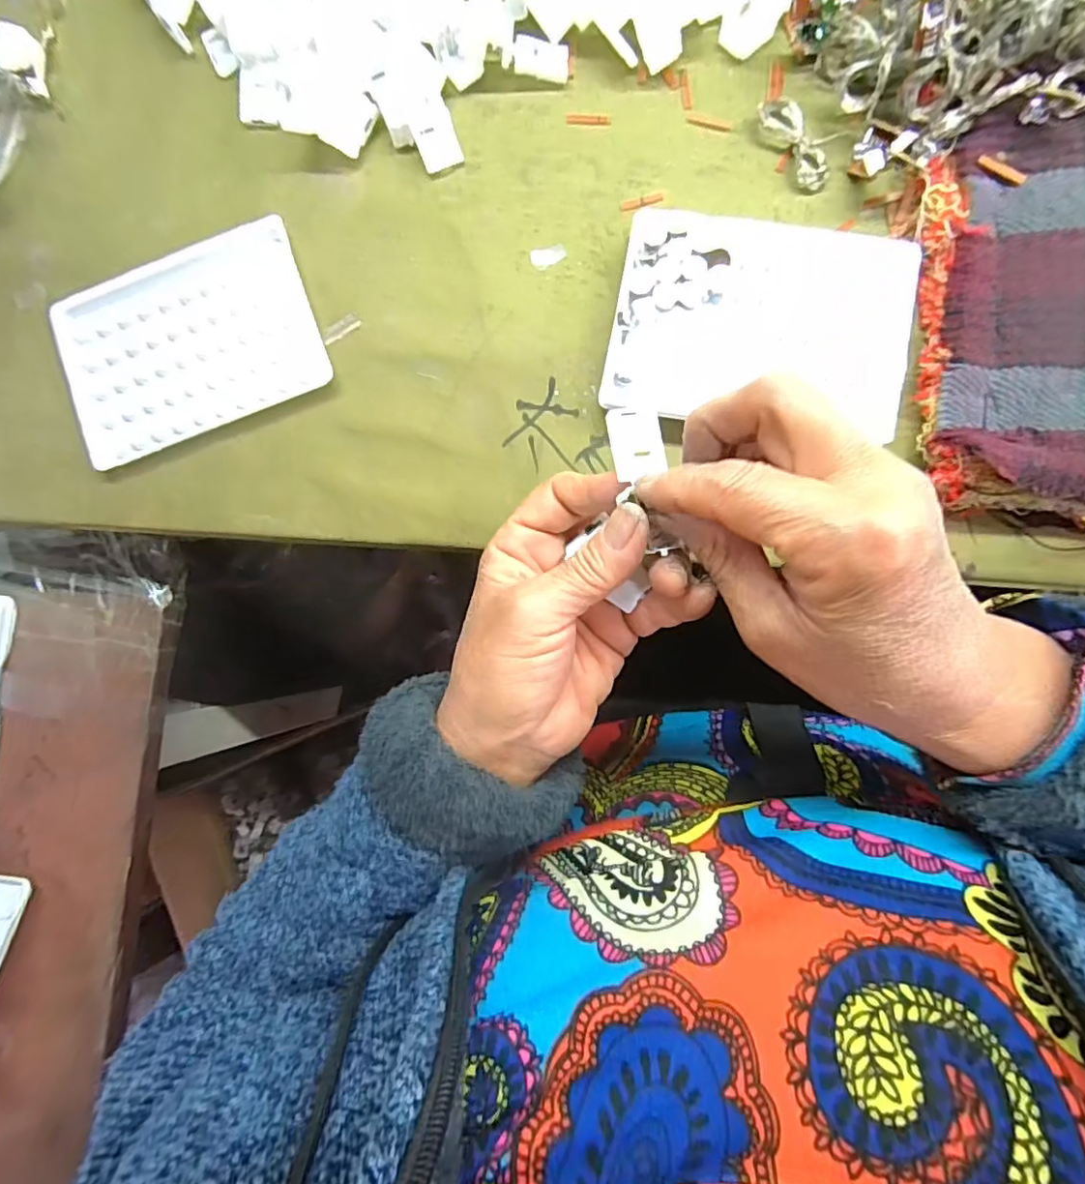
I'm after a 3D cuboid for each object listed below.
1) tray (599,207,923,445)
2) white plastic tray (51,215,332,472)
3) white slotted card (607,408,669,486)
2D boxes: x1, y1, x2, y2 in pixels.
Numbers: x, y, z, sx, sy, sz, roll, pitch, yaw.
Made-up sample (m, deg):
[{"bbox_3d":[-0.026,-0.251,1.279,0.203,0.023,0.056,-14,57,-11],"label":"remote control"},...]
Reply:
[{"bbox_3d":[0.100,-0.126,0.269,0.130,0.013,0.095,9,88,6],"label":"tray"},{"bbox_3d":[-0.180,-0.129,0.296,0.129,0.008,0.095,-21,85,4],"label":"white plastic tray"},{"bbox_3d":[0.036,-0.056,0.221,0.021,0.004,0.029,-8,79,-13],"label":"white slotted card"}]

